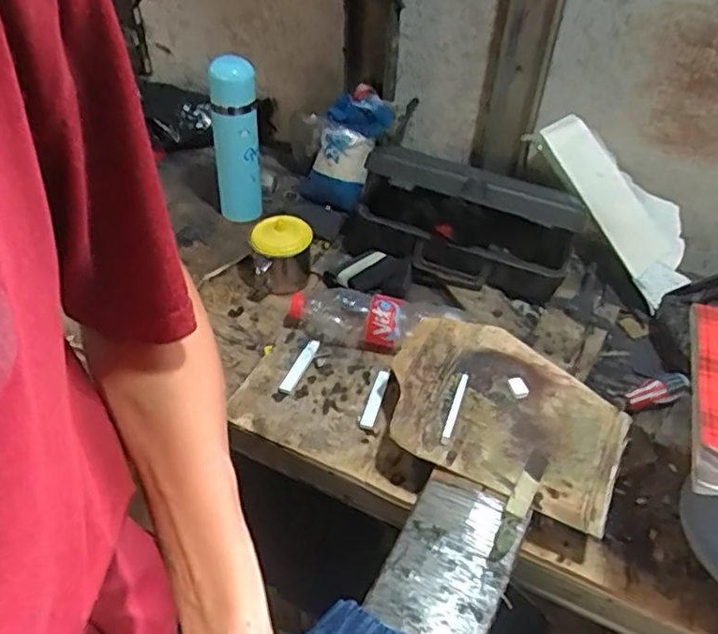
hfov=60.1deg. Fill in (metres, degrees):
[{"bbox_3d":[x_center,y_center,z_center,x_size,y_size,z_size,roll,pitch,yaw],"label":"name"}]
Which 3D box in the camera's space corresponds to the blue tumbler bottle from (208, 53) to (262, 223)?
[{"bbox_3d":[-0.175,-0.248,0.878,0.064,0.234,0.055,-8,44,-13],"label":"blue tumbler bottle"}]

